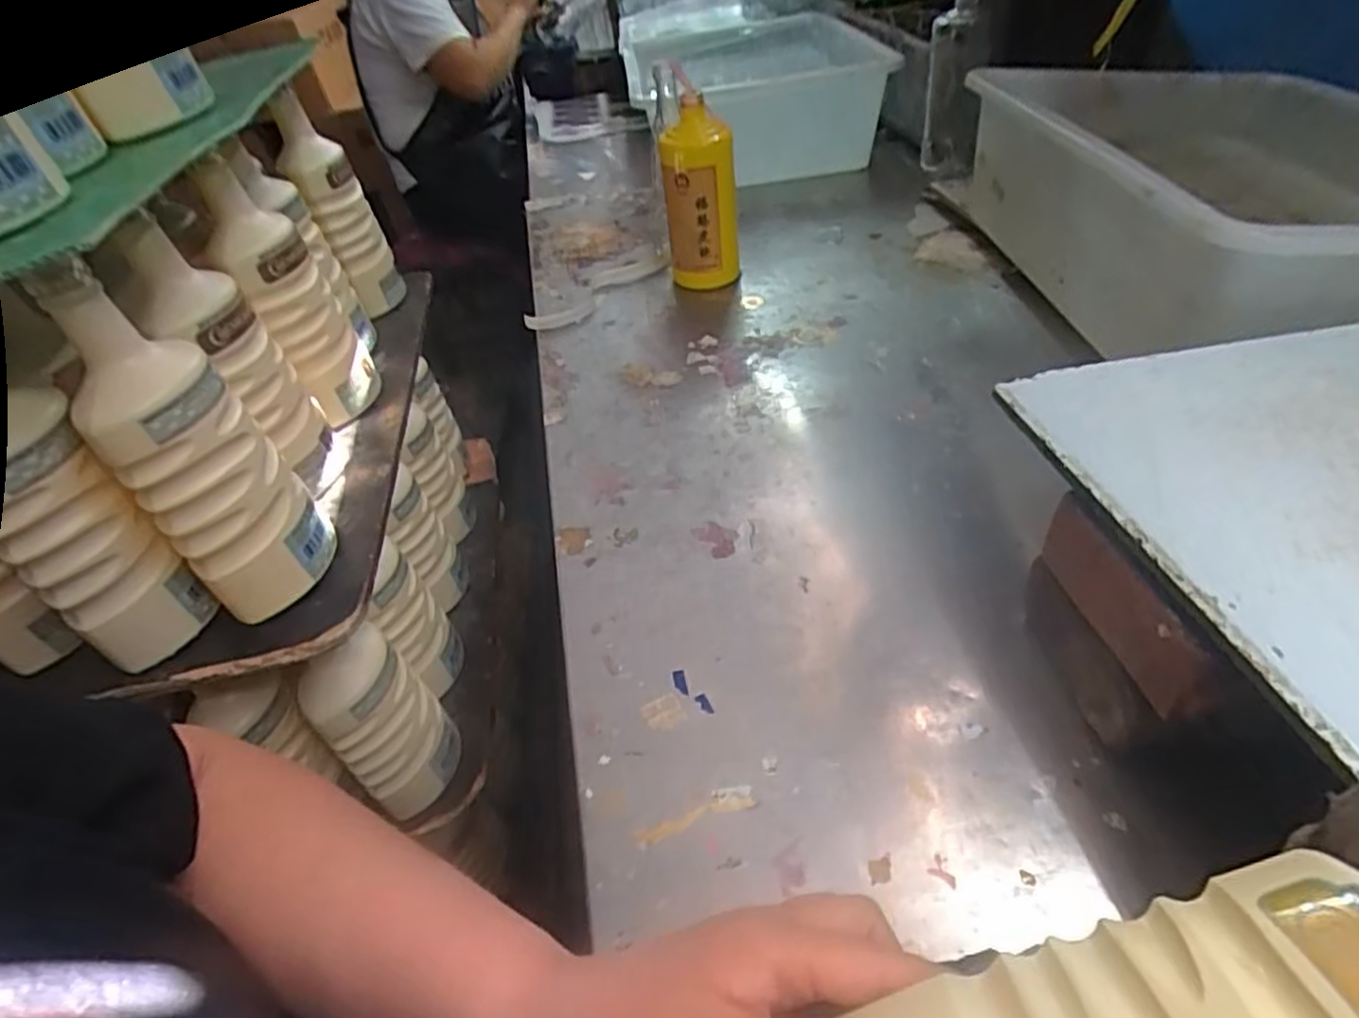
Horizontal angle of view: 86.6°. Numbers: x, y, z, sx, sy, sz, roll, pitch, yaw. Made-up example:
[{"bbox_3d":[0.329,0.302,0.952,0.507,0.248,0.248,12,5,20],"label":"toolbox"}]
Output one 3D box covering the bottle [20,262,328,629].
[{"bbox_3d":[-0.295,-0.032,0.445,0.066,0.235,0.064,-20,44,-8],"label":"bottle"}]

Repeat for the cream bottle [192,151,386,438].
[{"bbox_3d":[-0.314,-0.164,0.596,0.060,0.231,0.065,-20,44,-8],"label":"cream bottle"}]

